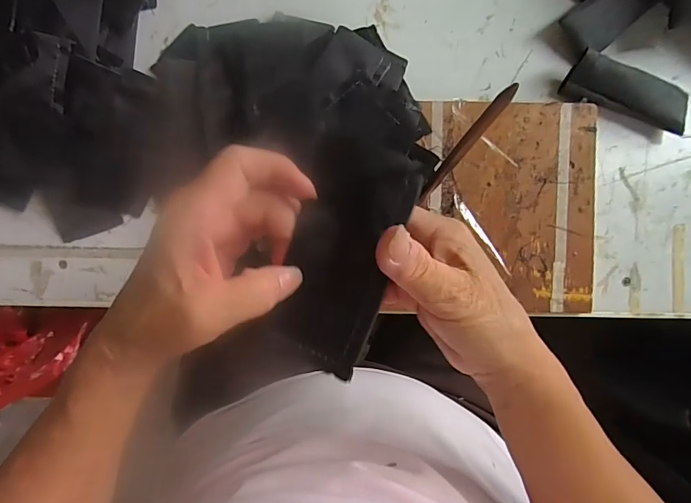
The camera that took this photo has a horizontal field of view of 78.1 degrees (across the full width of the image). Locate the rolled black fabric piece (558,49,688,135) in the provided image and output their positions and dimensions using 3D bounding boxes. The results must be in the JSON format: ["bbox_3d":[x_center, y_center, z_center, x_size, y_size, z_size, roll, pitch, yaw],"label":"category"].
[{"bbox_3d":[0.238,-0.131,0.355,0.103,0.028,0.037,20,91,0],"label":"rolled black fabric piece"}]

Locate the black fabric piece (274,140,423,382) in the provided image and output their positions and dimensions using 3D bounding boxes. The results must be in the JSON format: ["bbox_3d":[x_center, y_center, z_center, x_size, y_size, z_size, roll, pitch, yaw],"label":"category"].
[{"bbox_3d":[-0.001,0.004,0.212,0.050,0.009,0.112,15,100,0],"label":"black fabric piece"}]

